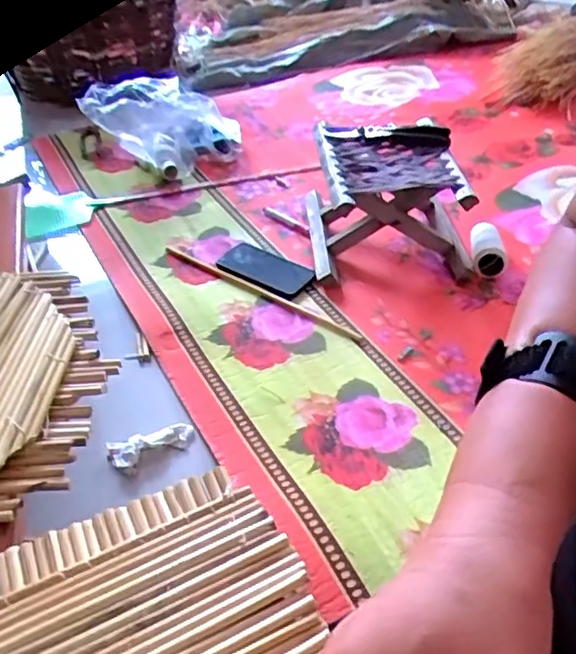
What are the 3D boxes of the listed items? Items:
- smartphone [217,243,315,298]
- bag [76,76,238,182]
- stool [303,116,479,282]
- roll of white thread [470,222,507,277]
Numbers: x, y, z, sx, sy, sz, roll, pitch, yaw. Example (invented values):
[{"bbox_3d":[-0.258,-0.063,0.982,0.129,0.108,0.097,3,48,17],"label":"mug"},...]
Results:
[{"bbox_3d":[-0.035,-0.096,1.066,0.159,0.015,0.093,28,50,21],"label":"smartphone"},{"bbox_3d":[-0.250,-0.410,1.289,0.302,0.167,0.124,-6,41,-5],"label":"bag"},{"bbox_3d":[0.168,-0.210,1.078,0.261,0.184,0.251,-1,41,1],"label":"stool"},{"bbox_3d":[0.332,-0.128,1.062,0.055,0.044,0.112,5,41,8],"label":"roll of white thread"}]

